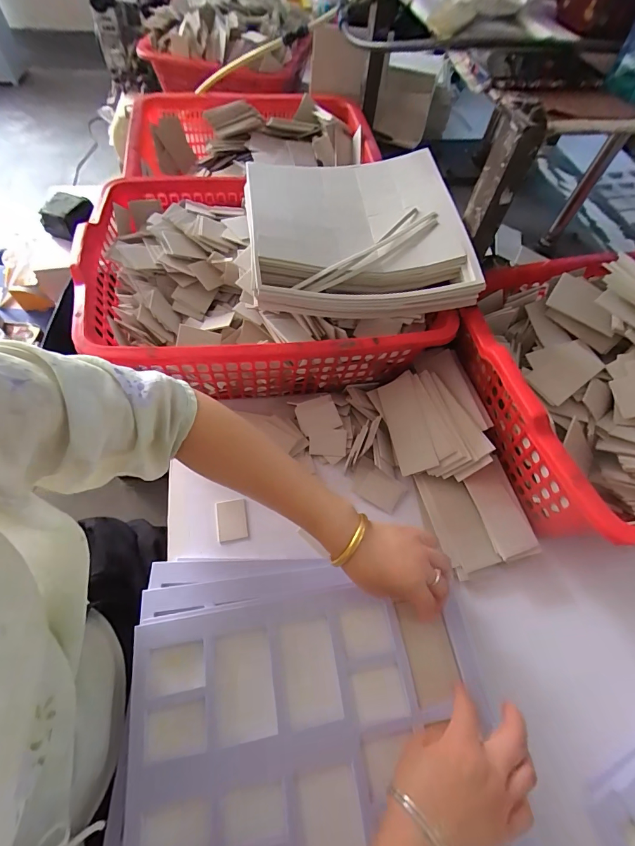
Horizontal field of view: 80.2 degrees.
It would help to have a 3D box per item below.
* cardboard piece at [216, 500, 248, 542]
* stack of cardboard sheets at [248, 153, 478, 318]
[{"bbox_3d":[-0.114,0.130,0.502,0.038,0.004,0.050,-5,66,-14],"label":"cardboard piece"},{"bbox_3d":[0.049,-0.270,0.520,0.287,0.064,0.272,-2,60,-6],"label":"stack of cardboard sheets"}]

